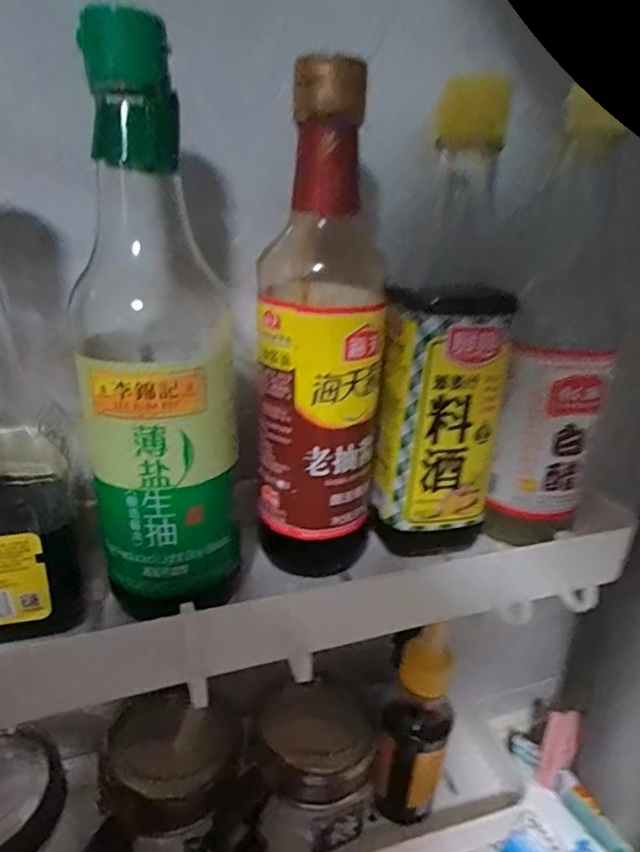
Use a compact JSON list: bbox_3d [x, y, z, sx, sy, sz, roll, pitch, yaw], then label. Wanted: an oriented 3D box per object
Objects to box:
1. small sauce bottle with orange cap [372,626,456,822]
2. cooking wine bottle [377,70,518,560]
[{"bbox_3d":[0.061,0.186,0.347,0.046,0.142,0.050,6,23,15],"label":"small sauce bottle with orange cap"},{"bbox_3d":[0.068,-0.047,0.287,0.057,0.227,0.061,8,23,19],"label":"cooking wine bottle"}]

